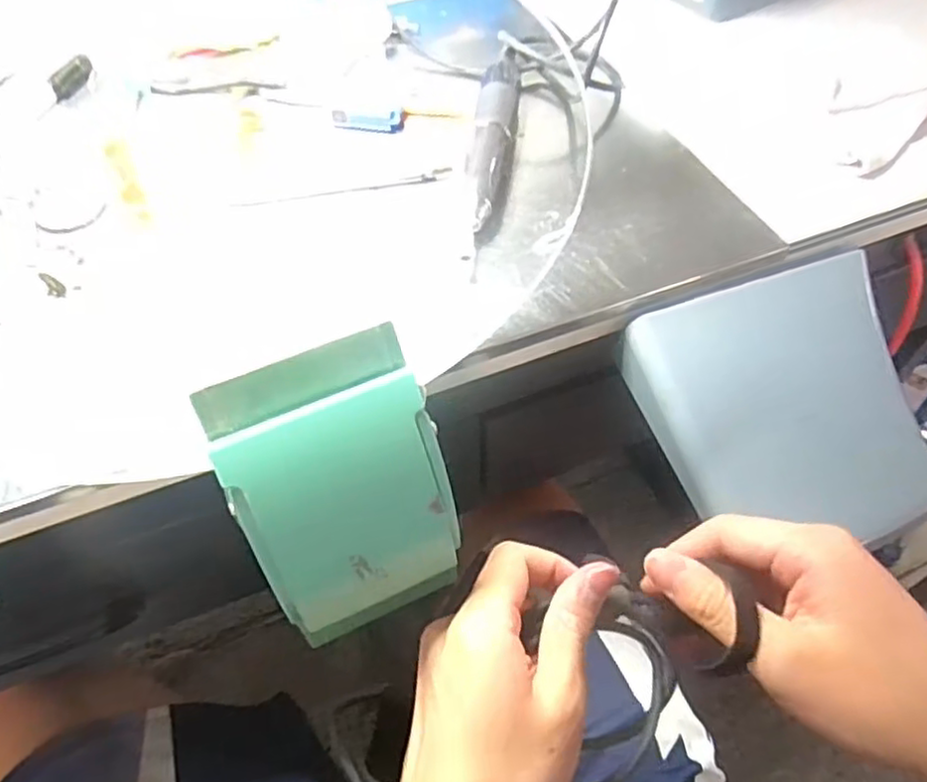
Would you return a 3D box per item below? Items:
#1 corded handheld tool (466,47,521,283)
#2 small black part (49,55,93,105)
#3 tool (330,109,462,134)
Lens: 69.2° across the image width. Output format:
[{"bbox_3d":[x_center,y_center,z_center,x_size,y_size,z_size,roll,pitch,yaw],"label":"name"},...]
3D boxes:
[{"bbox_3d":[0.017,-0.149,0.397,0.025,0.028,0.208,5,53,3],"label":"corded handheld tool"},{"bbox_3d":[-0.267,-0.217,0.460,0.015,0.013,0.046,1,53,-1],"label":"small black part"},{"bbox_3d":[-0.042,-0.176,0.433,0.081,0.010,0.014,-5,53,-5],"label":"tool"}]

